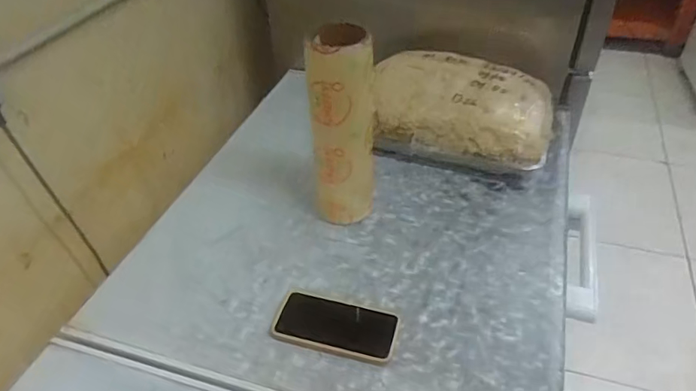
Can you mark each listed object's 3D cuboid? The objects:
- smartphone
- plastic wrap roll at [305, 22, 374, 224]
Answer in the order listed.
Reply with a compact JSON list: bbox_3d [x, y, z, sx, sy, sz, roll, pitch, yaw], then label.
[{"bbox_3d":[-0.016,0.177,0.716,0.163,0.013,0.083,10,42,13],"label":"smartphone"},{"bbox_3d":[-0.007,-0.089,0.791,0.090,0.321,0.083,-1,41,1],"label":"plastic wrap roll"}]

